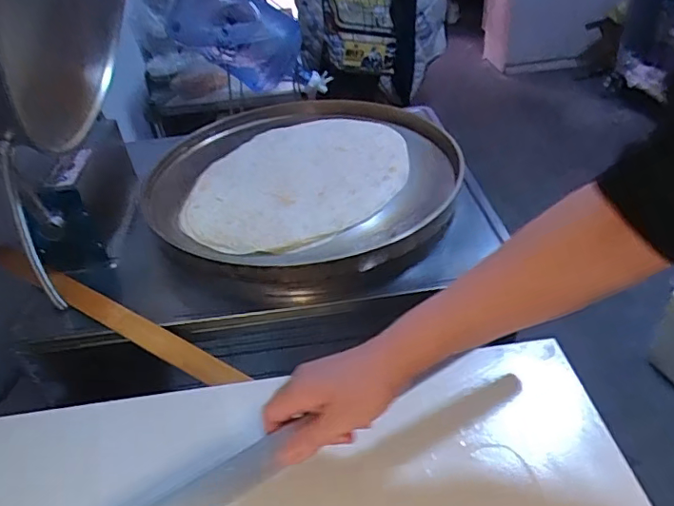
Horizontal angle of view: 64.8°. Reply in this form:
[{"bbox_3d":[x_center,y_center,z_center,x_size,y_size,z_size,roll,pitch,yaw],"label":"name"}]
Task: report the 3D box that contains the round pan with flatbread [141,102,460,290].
[{"bbox_3d":[-0.071,-0.146,1.005,0.565,0.060,0.582,-4,38,3],"label":"round pan with flatbread"}]

